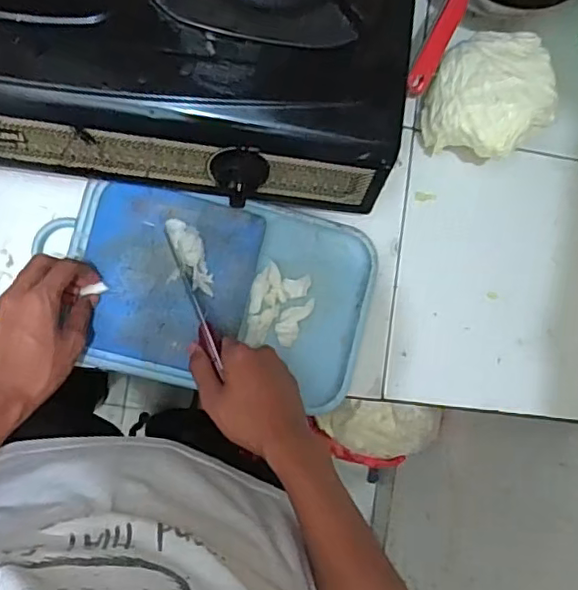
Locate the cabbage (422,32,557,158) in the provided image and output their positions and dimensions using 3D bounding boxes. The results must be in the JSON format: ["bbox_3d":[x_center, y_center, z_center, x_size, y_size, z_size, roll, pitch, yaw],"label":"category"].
[{"bbox_3d":[0.202,-0.208,0.627,0.108,0.099,0.129,0,89,-9],"label":"cabbage"}]

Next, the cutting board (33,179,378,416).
[{"bbox_3d":[-0.075,-0.003,0.613,0.317,0.031,0.192,13,87,-9],"label":"cutting board"}]

